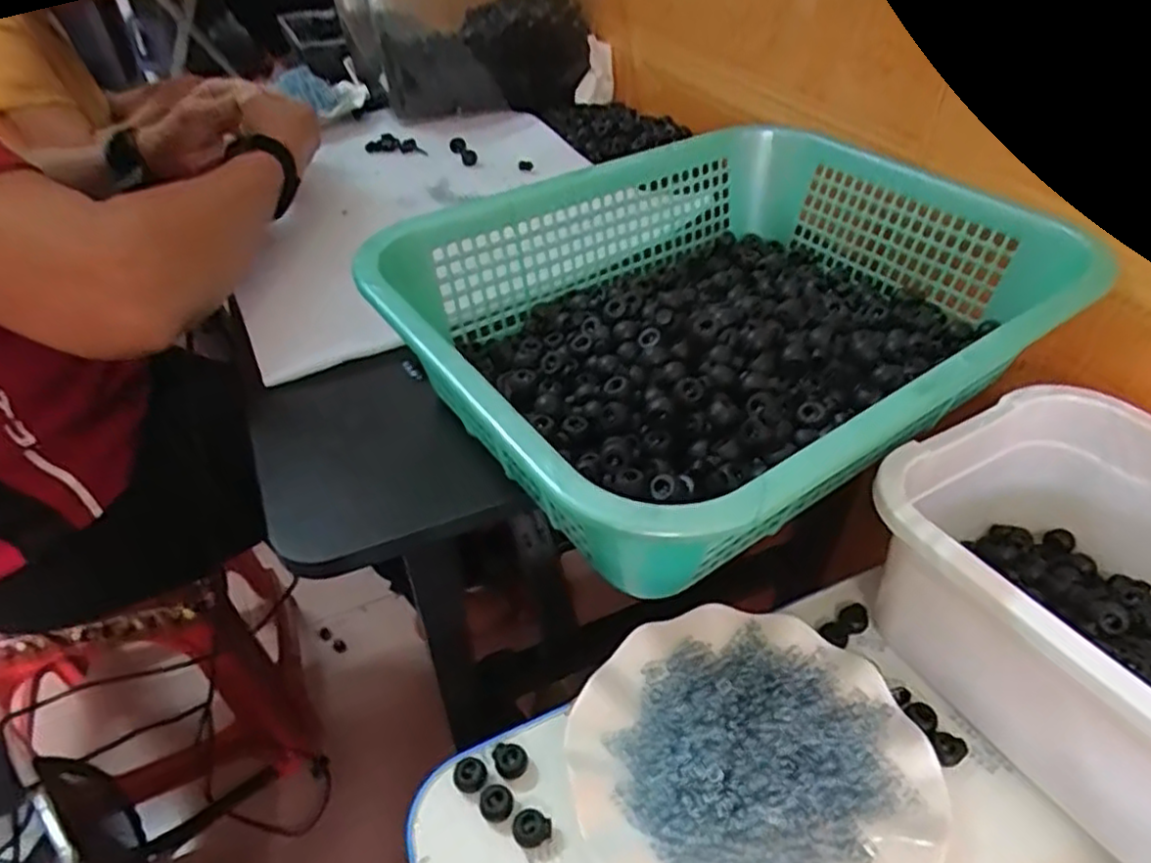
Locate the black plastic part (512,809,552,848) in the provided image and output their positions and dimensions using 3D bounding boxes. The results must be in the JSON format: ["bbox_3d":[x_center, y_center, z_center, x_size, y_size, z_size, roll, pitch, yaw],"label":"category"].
[{"bbox_3d":[-0.023,0.205,0.365,0.019,0.011,0.015,-17,44,-16],"label":"black plastic part"}]

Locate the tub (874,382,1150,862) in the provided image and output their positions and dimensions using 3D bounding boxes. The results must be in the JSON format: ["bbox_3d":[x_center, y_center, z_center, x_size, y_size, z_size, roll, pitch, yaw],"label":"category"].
[{"bbox_3d":[0.290,0.102,0.372,0.180,0.121,0.243,-22,46,-21],"label":"tub"}]

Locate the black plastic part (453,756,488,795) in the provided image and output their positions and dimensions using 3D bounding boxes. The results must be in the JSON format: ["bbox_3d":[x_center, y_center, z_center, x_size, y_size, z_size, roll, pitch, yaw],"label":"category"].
[{"bbox_3d":[-0.057,0.186,0.384,0.017,0.010,0.016,-1,42,1],"label":"black plastic part"}]

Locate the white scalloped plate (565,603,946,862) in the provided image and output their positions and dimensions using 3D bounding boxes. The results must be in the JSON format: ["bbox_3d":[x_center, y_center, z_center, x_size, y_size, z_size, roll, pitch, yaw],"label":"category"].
[{"bbox_3d":[0.094,0.180,0.380,0.179,0.035,0.180,-1,42,1],"label":"white scalloped plate"}]

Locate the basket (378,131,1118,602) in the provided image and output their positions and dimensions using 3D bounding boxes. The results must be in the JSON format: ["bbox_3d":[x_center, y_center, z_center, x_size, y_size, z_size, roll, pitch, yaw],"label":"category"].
[{"bbox_3d":[0.096,-0.070,0.449,0.373,0.099,0.293,-26,47,-24],"label":"basket"}]

